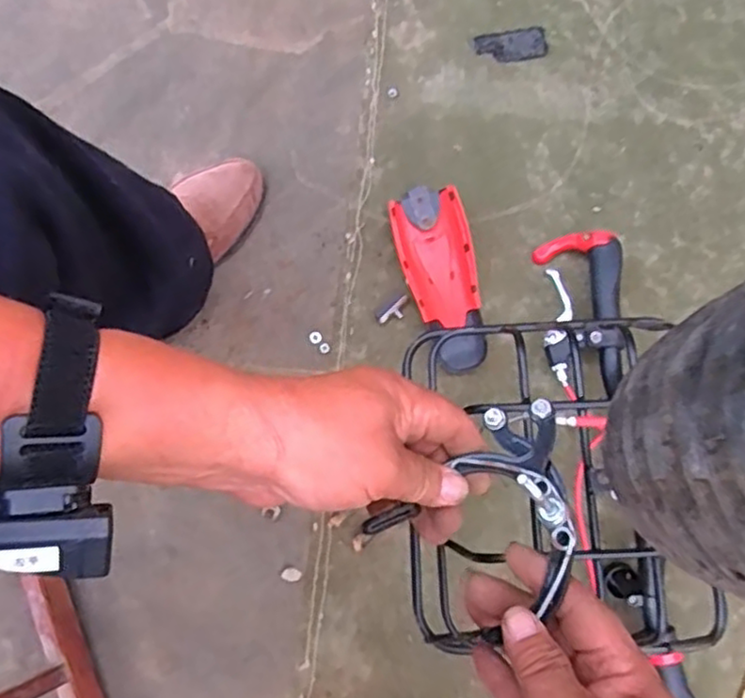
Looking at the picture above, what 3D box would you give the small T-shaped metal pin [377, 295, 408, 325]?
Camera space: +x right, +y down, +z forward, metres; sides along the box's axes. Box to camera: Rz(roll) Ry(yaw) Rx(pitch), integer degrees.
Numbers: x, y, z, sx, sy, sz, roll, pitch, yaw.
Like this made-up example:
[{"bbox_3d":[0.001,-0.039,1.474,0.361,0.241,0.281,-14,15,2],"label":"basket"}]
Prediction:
[{"bbox_3d":[0.025,-0.041,0.748,0.042,0.004,0.019,-44,82,-7],"label":"small T-shaped metal pin"}]

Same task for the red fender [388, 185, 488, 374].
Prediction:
[{"bbox_3d":[0.077,-0.078,0.740,0.077,0.034,0.203,-14,78,-5],"label":"red fender"}]

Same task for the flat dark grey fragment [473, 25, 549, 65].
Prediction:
[{"bbox_3d":[0.165,-0.359,0.806,0.082,0.006,0.040,-10,80,-1],"label":"flat dark grey fragment"}]

